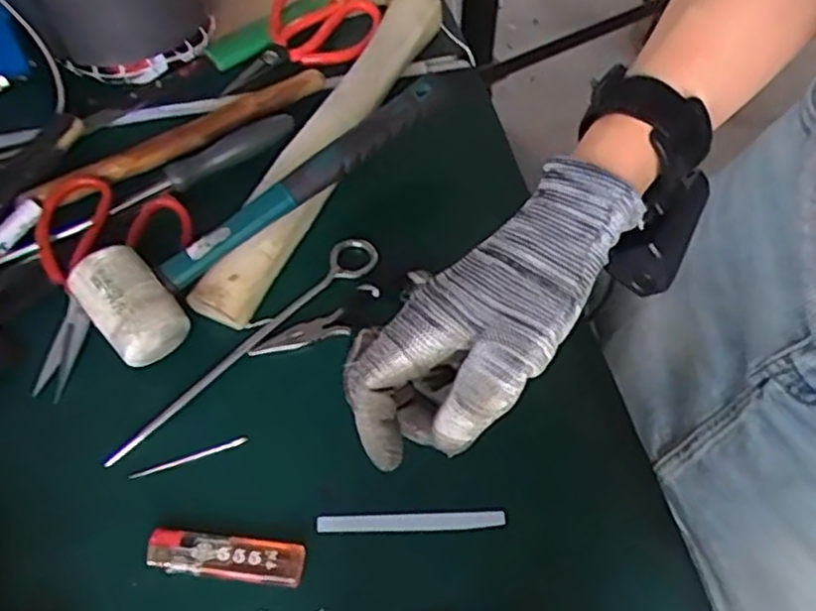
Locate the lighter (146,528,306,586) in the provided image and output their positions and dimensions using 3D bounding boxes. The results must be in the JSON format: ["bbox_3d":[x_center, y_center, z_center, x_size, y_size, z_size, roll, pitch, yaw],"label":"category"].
[{"bbox_3d":[-0.103,0.142,0.399,0.087,0.011,0.023,4,59,3],"label":"lighter"}]

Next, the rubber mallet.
[{"bbox_3d":[-0.090,-0.067,0.490,0.281,0.060,0.069,-39,66,-20],"label":"rubber mallet"}]

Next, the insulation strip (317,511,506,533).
[{"bbox_3d":[0.002,0.128,0.416,0.109,0.004,0.010,-2,59,-1],"label":"insulation strip"}]

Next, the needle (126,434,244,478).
[{"bbox_3d":[-0.134,0.093,0.433,0.070,0.005,0.006,-15,61,-11],"label":"needle"}]

